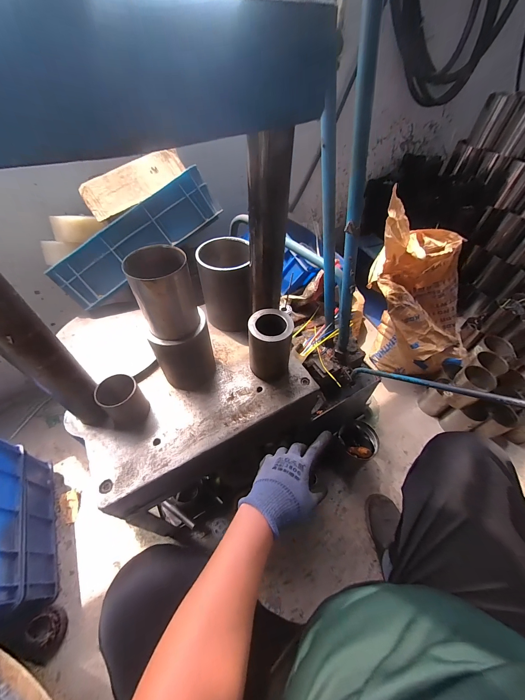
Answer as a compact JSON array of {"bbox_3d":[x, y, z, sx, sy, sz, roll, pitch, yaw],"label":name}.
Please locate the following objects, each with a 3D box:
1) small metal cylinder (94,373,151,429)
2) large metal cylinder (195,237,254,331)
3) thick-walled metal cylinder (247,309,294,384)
[{"bbox_3d":[-0.265,0.098,0.509,0.070,0.084,0.067,1,50,-1],"label":"small metal cylinder"},{"bbox_3d":[-0.090,-0.152,0.629,0.105,0.189,0.134,-11,52,-11],"label":"large metal cylinder"},{"bbox_3d":[0.015,-0.006,0.563,0.094,0.139,0.086,3,50,1],"label":"thick-walled metal cylinder"}]

